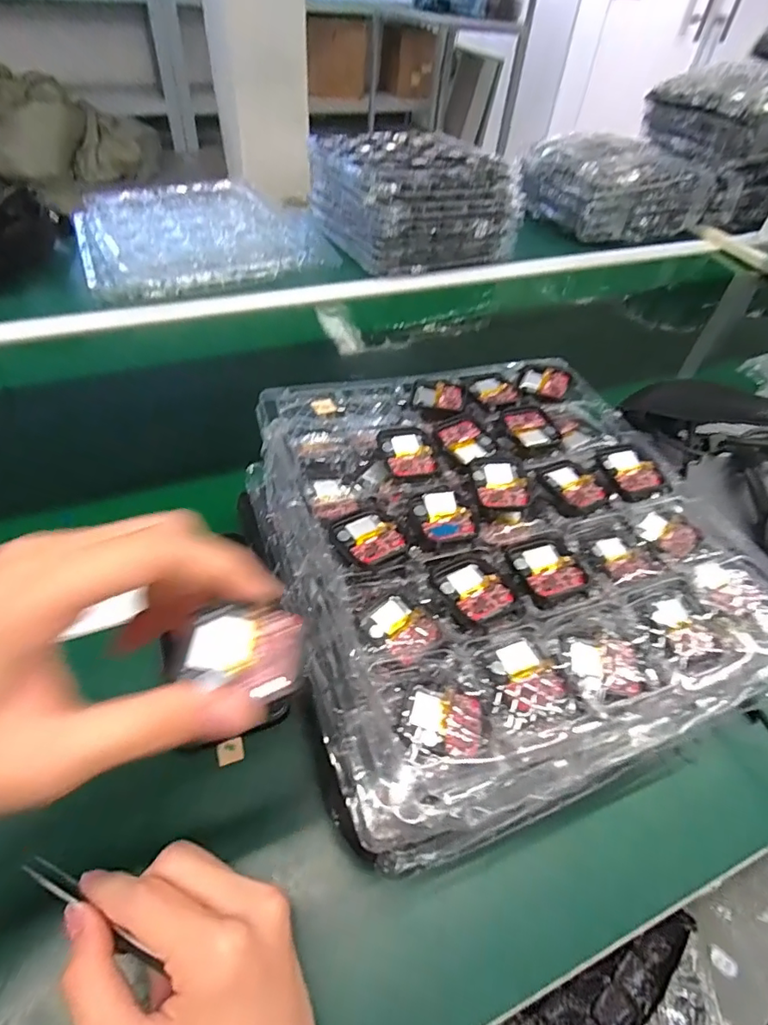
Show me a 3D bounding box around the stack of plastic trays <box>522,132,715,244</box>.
[{"bbox_3d":[0.451,-0.646,1.023,0.306,0.118,0.230,-16,52,-18],"label":"stack of plastic trays"}]

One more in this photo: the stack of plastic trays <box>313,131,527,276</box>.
[{"bbox_3d":[0.040,-0.541,0.886,0.276,0.127,0.296,-20,53,-22],"label":"stack of plastic trays"}]

